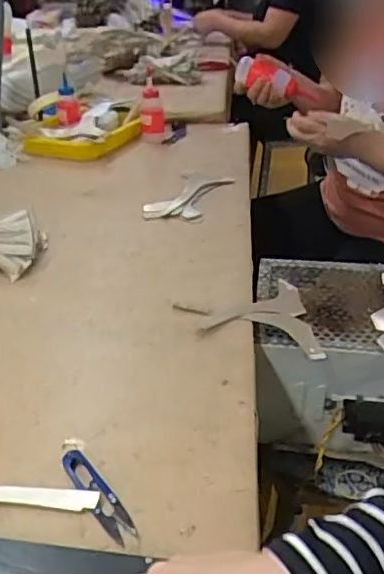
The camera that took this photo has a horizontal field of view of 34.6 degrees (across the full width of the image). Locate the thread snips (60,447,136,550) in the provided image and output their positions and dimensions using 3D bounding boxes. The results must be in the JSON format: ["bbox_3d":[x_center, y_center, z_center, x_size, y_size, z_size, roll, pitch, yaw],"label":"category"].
[{"bbox_3d":[-0.078,0.166,0.501,0.022,0.008,0.101,-20,36,-30],"label":"thread snips"}]

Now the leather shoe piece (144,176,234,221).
[{"bbox_3d":[-0.007,-0.160,1.068,0.102,0.014,0.208,12,33,19],"label":"leather shoe piece"}]

